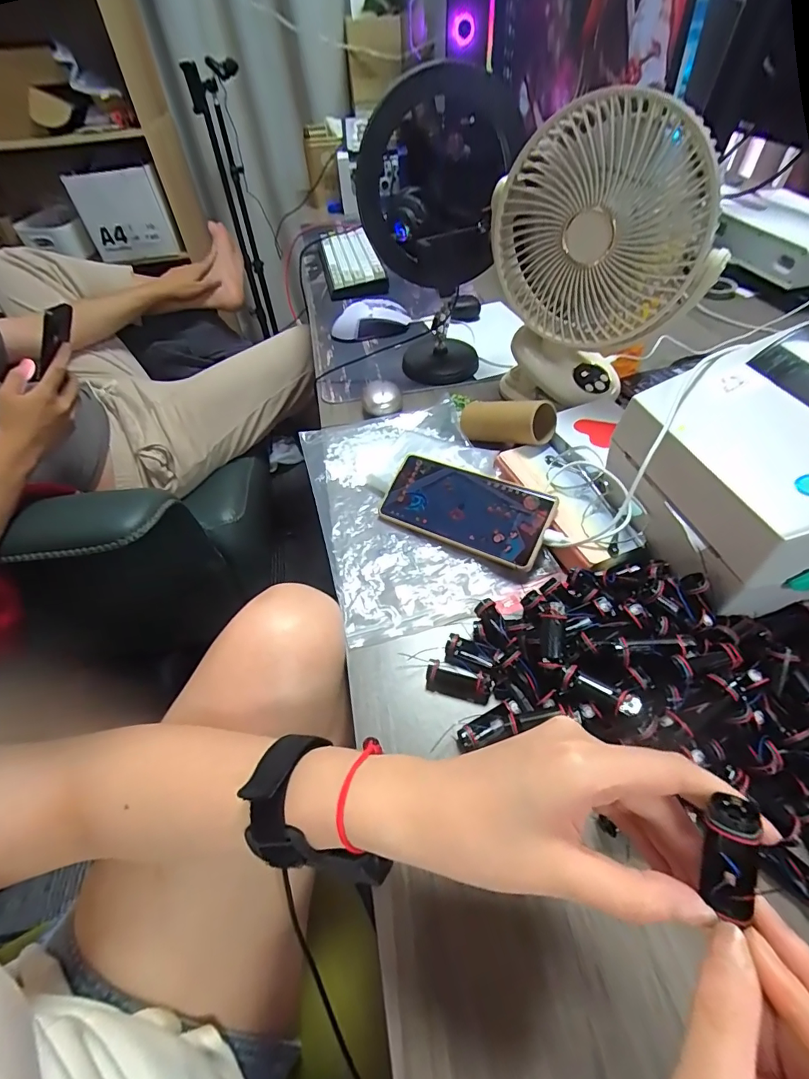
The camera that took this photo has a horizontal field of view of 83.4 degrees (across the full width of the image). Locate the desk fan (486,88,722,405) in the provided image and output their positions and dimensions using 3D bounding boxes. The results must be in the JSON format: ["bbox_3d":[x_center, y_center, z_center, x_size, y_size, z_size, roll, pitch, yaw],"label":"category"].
[{"bbox_3d":[0.213,-0.296,0.487,0.204,0.262,0.154,25,55,21],"label":"desk fan"}]

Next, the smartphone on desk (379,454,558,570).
[{"bbox_3d":[0.055,-0.032,0.436,0.164,0.006,0.073,22,80,25],"label":"smartphone on desk"}]

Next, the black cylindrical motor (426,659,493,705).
[{"bbox_3d":[0.042,0.109,0.346,0.049,0.019,0.019,11,52,11],"label":"black cylindrical motor"}]

